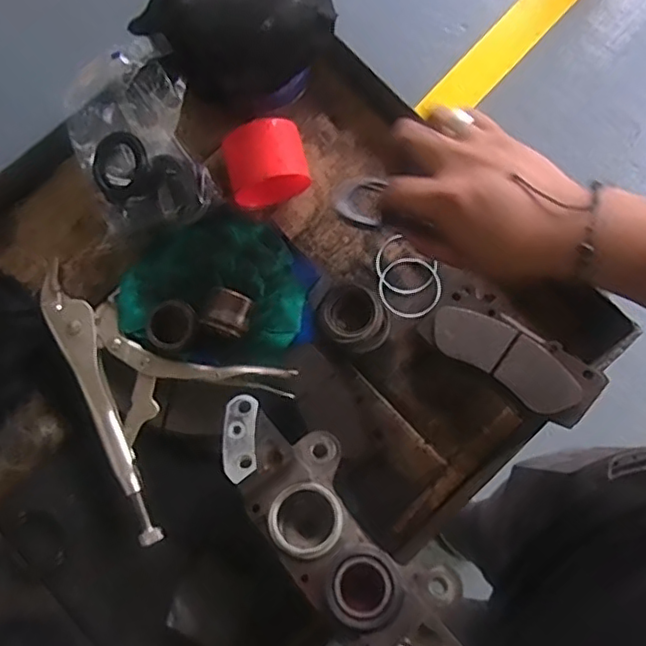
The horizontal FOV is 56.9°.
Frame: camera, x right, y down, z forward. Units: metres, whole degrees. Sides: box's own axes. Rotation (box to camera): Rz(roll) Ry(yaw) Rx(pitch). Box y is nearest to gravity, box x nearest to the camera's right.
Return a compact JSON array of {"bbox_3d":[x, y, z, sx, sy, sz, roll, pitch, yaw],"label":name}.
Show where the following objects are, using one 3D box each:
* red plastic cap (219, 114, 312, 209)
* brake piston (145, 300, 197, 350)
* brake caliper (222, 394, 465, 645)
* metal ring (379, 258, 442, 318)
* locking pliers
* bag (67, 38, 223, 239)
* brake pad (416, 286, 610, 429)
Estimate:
[{"bbox_3d":[-0.047,-0.131,0.498,0.064,0.066,0.053,-15,82,-3],"label":"red plastic cap"},{"bbox_3d":[-0.122,0.003,0.483,0.041,0.020,0.034,-31,83,-5],"label":"brake piston"},{"bbox_3d":[0.015,0.155,0.418,0.081,0.071,0.237,-41,63,-8],"label":"brake caliper"},{"bbox_3d":[0.075,-0.030,0.511,0.052,0.006,0.052,0,81,0],"label":"metal ring"},{"bbox_3d":[-0.160,0.065,0.480,0.216,0.022,0.157,26,82,4],"label":"locking pliers"},{"bbox_3d":[-0.152,-0.145,0.485,0.098,0.066,0.135,-17,82,-3],"label":"bag"},{"bbox_3d":[0.153,0.023,0.484,0.142,0.016,0.061,35,81,20],"label":"brake pad"}]

